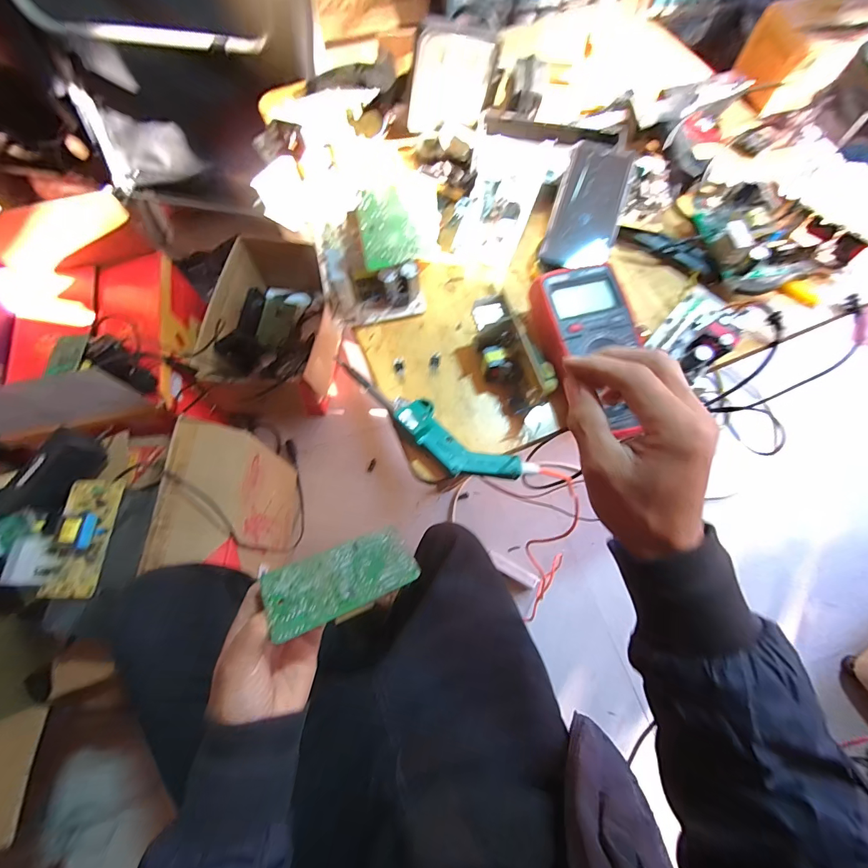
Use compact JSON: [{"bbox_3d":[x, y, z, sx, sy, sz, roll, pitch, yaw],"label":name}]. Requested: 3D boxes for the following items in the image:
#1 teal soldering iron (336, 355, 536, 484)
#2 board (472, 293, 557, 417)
[{"bbox_3d":[-0.008,-0.006,0.384,0.221,0.027,0.050,29,73,11],"label":"teal soldering iron"},{"bbox_3d":[0.072,-0.073,0.392,0.038,0.058,0.111,-20,71,-6],"label":"board"}]

